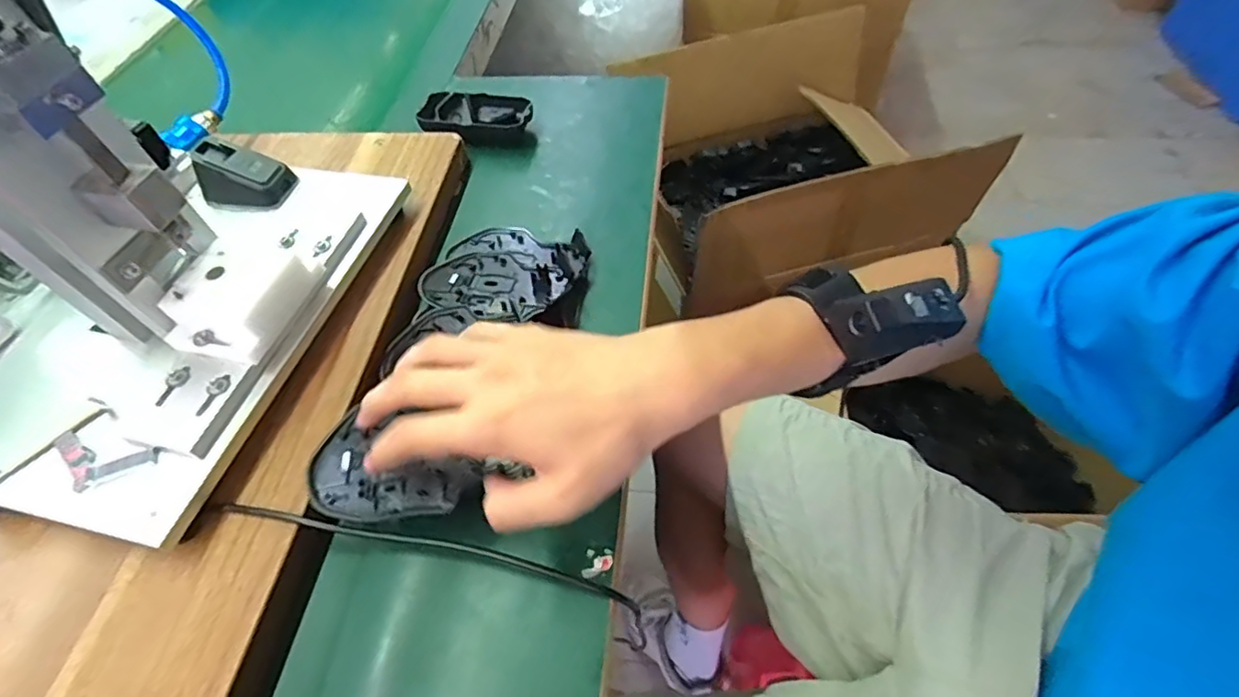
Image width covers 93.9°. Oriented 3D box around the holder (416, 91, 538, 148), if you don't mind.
[{"bbox_3d":[-0.141,-0.226,0.579,0.110,0.031,0.061,2,54,5],"label":"holder"}]

